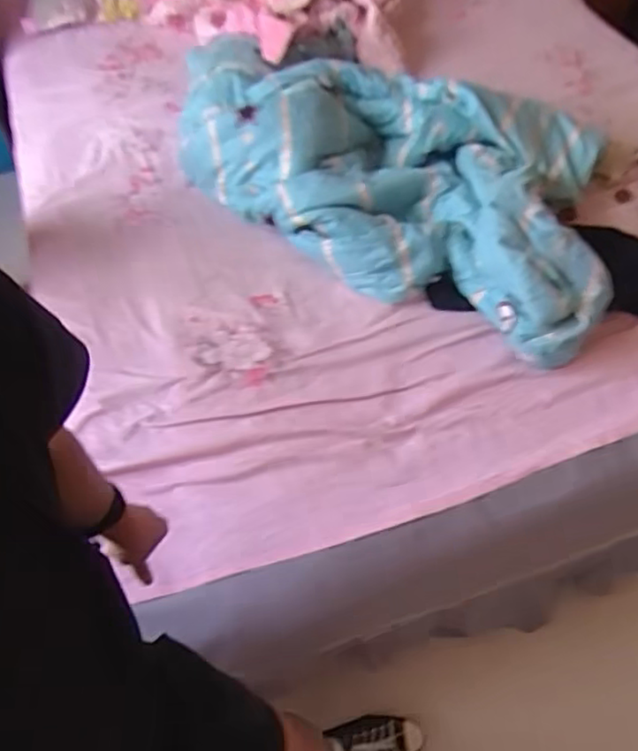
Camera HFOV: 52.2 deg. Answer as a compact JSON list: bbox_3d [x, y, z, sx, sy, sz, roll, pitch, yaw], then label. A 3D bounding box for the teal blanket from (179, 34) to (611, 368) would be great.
[{"bbox_3d":[0.131,-0.416,1.288,0.945,0.210,0.483,24,60,15],"label":"teal blanket"}]

